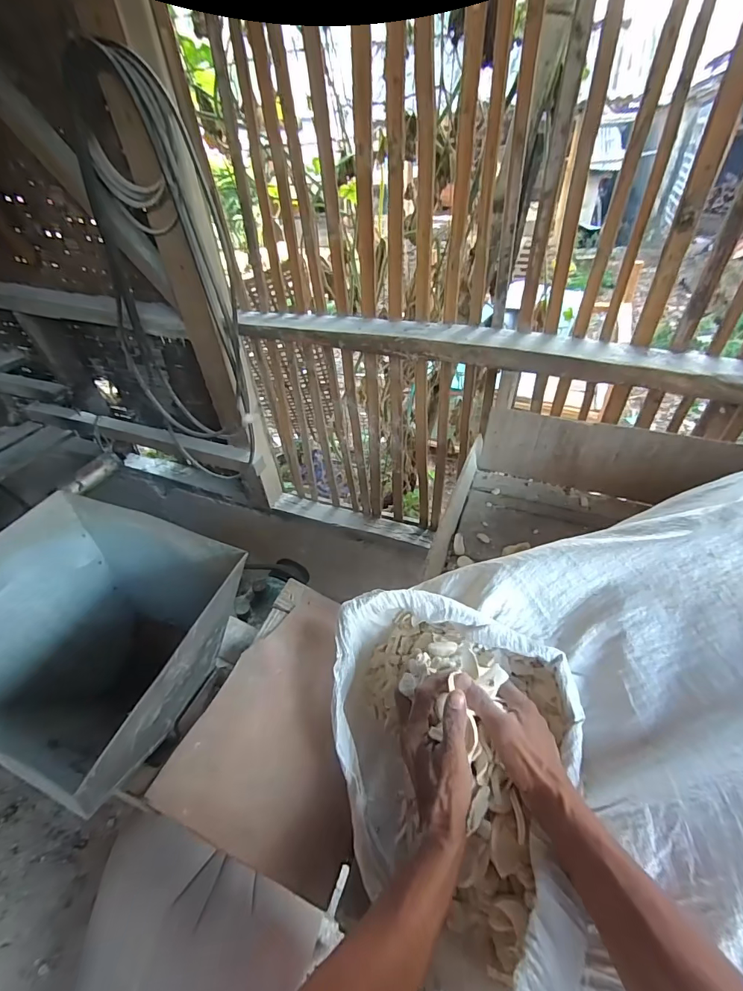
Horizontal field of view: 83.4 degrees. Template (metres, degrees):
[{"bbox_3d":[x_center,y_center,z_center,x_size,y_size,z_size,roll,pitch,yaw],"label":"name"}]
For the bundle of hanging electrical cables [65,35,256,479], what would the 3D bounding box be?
[{"bbox_3d":[-0.459,-0.426,0.982,0.343,0.842,0.124,10,44,13],"label":"bundle of hanging electrical cables"}]

